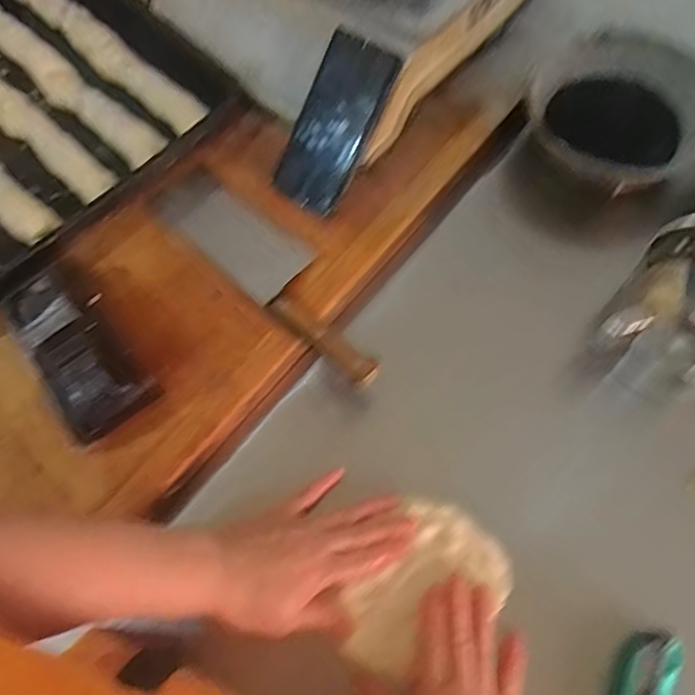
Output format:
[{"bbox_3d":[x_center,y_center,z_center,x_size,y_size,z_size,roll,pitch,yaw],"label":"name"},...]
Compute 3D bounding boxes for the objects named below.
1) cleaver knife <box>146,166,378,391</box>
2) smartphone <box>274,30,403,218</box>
[{"bbox_3d":[-0.070,-0.079,0.564,0.290,0.027,0.071,41,74,18],"label":"cleaver knife"},{"bbox_3d":[-0.013,-0.212,0.580,0.071,0.013,0.156,29,105,12],"label":"smartphone"}]

